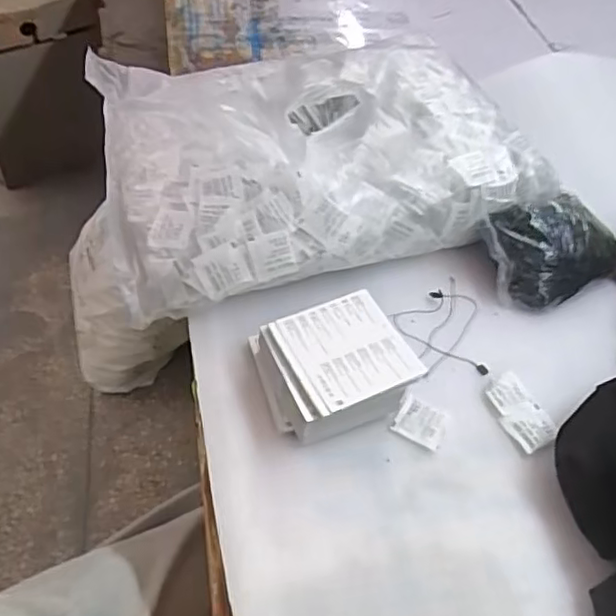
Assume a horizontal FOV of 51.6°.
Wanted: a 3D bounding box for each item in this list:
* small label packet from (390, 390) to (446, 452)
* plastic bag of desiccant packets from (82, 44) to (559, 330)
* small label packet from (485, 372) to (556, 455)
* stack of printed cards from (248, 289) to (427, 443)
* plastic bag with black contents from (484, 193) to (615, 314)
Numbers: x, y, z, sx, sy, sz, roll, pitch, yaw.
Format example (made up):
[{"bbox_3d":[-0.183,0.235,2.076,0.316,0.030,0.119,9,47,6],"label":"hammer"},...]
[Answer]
[{"bbox_3d":[0.096,0.097,0.543,0.043,0.011,0.037,21,52,14],"label":"small label packet"},{"bbox_3d":[-0.001,-0.172,0.708,0.442,0.106,0.334,-12,51,-14],"label":"plastic bag of desiccant packets"},{"bbox_3d":[0.185,0.090,0.558,0.039,0.005,0.070,-19,53,-18],"label":"small label packet"},{"bbox_3d":[0.020,0.049,0.544,0.112,0.054,0.111,-14,52,-15],"label":"stack of printed cards"},{"bbox_3d":[0.259,-0.064,0.655,0.153,0.068,0.093,-16,52,-16],"label":"plastic bag with black contents"}]

